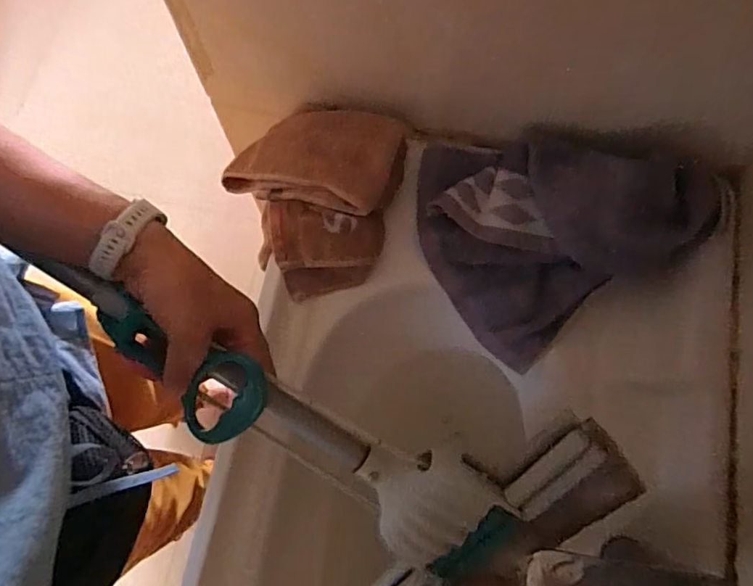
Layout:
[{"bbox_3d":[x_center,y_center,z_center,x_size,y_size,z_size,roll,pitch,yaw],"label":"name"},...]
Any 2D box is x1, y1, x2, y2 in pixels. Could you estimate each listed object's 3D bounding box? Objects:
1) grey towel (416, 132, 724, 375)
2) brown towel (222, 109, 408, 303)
[{"bbox_3d":[0.162,-0.082,0.541,0.258,0.044,0.236,-44,83,22],"label":"grey towel"},{"bbox_3d":[-0.079,-0.106,0.556,0.189,0.071,0.202,16,75,3],"label":"brown towel"}]

